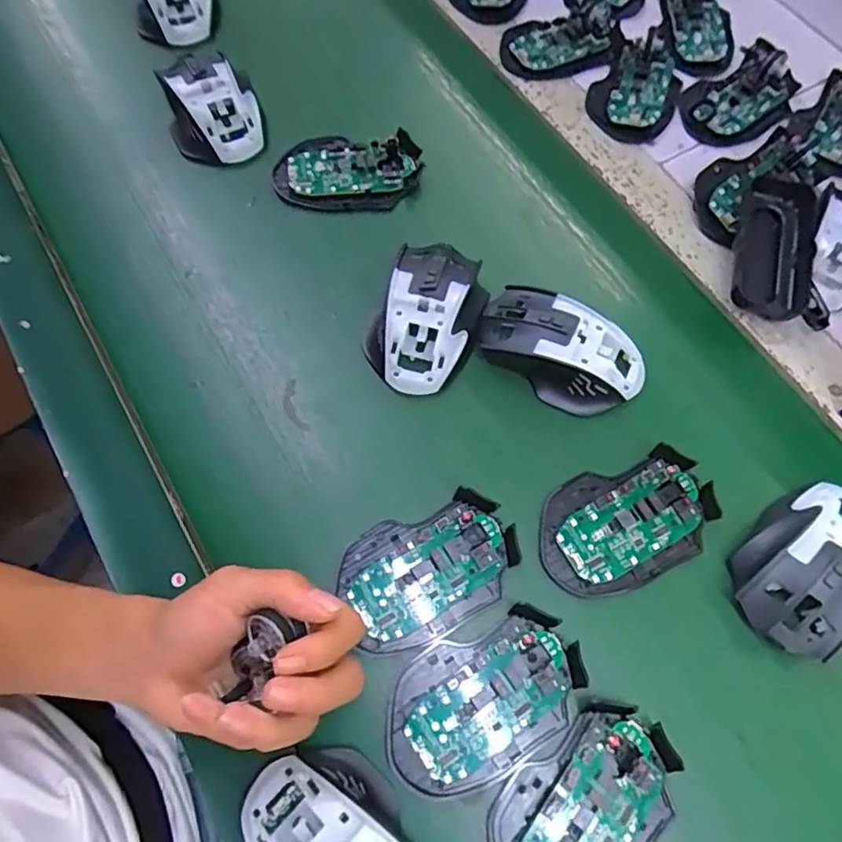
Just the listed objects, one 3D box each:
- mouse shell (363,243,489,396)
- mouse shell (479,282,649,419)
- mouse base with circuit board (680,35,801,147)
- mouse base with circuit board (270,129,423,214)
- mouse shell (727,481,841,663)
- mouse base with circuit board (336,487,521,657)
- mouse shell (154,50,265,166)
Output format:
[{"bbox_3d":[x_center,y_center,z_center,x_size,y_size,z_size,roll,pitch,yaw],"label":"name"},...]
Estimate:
[{"bbox_3d":[0.006,-0.076,0.422,0.068,0.031,0.109,21,69,8],"label":"mouse shell"},{"bbox_3d":[0.096,-0.050,0.421,0.117,0.040,0.069,24,69,9],"label":"mouse shell"},{"bbox_3d":[0.286,-0.290,0.539,0.135,0.020,0.074,-37,72,-14],"label":"mouse base with circuit board"},{"bbox_3d":[-0.058,-0.199,0.488,0.113,0.019,0.062,-1,68,-1],"label":"mouse base with circuit board"},{"bbox_3d":[0.238,0.082,0.368,0.068,0.032,0.112,41,73,15],"label":"mouse shell"},{"bbox_3d":[0.006,0.089,0.368,0.105,0.014,0.071,-23,70,-10],"label":"mouse base with circuit board"},{"bbox_3d":[-0.173,-0.262,0.496,0.074,0.033,0.108,-24,70,-10],"label":"mouse shell"}]

